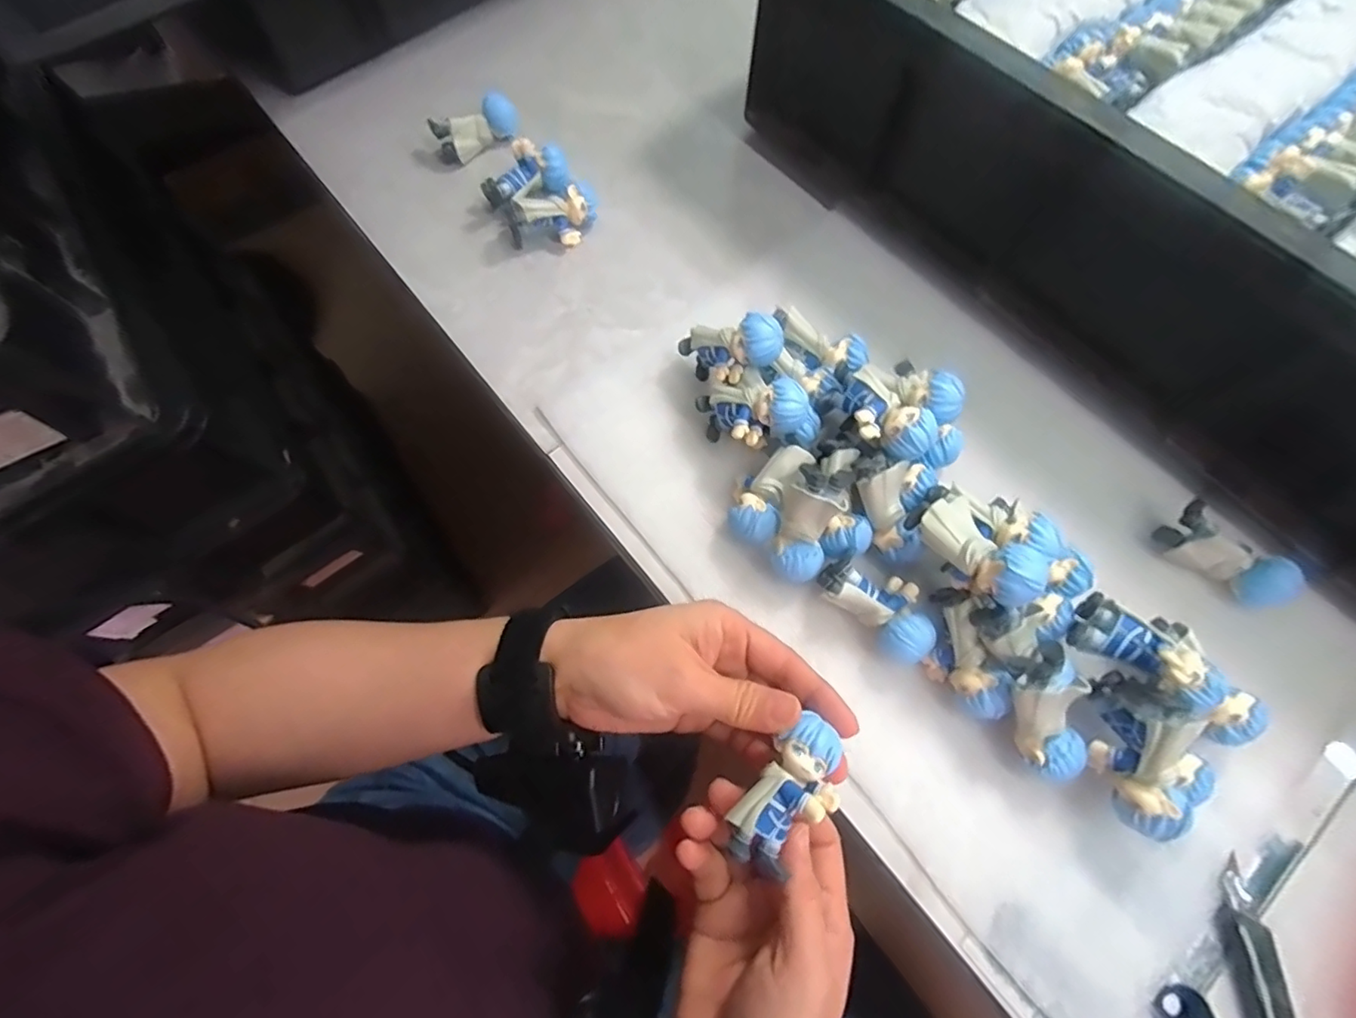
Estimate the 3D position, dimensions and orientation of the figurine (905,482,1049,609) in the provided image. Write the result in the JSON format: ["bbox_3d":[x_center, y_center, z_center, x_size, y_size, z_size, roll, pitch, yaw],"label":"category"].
[{"bbox_3d":[0.139,0.020,0.271,0.027,0.031,0.064,-33,57,-11],"label":"figurine"}]

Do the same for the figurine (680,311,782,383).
[{"bbox_3d":[0.028,-0.088,0.327,0.064,0.027,0.029,3,63,44],"label":"figurine"}]

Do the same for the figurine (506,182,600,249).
[{"bbox_3d":[-0.083,-0.196,0.391,0.062,0.030,0.024,-18,72,-8],"label":"figurine"}]

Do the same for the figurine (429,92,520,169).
[{"bbox_3d":[-0.148,-0.278,0.422,0.062,0.030,0.024,-26,74,-10],"label":"figurine"}]

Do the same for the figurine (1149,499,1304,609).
[{"bbox_3d":[0.291,0.025,0.303,0.061,0.024,0.026,39,74,11],"label":"figurine"}]

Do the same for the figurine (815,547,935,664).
[{"bbox_3d":[0.103,0.049,0.296,0.036,0.029,0.061,-43,77,-14],"label":"figurine"}]

